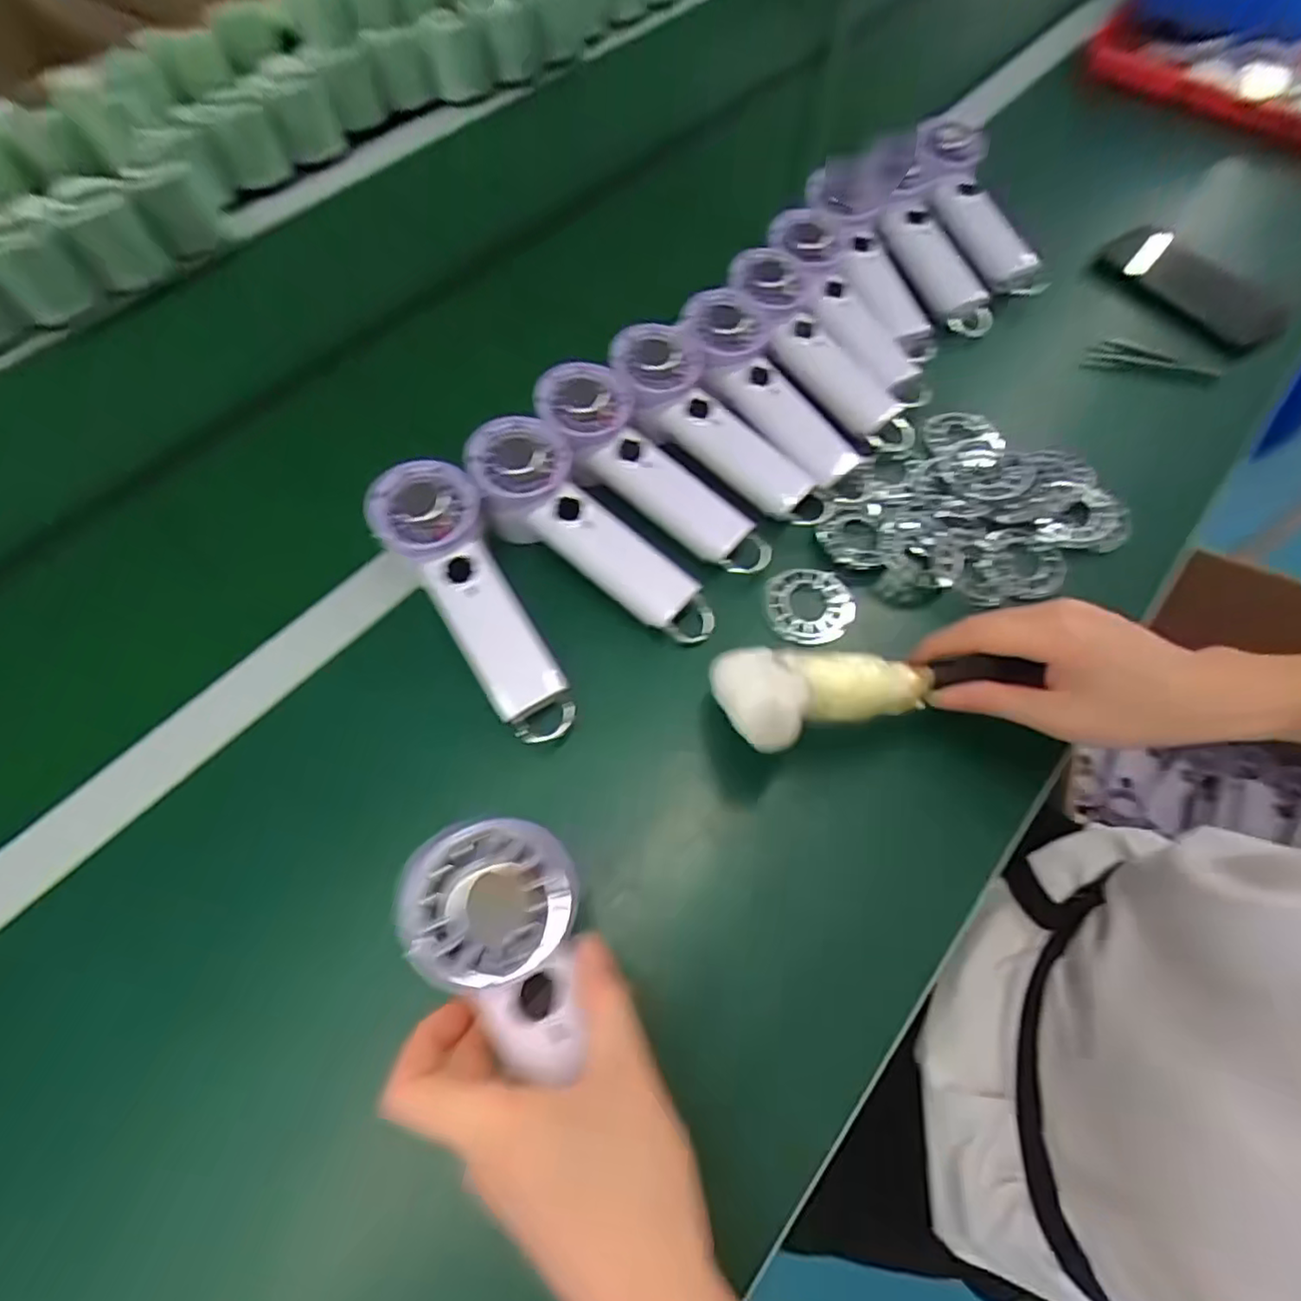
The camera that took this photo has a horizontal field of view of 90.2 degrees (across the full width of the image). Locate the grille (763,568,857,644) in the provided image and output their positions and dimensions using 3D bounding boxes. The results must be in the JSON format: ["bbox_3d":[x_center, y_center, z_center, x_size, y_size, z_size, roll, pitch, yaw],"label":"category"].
[{"bbox_3d":[0.109,-0.032,0.447,0.060,0.011,0.055,0,62,0],"label":"grille"}]

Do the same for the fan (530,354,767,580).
[{"bbox_3d":[0.001,-0.124,0.457,0.193,0.031,0.066,42,68,-3],"label":"fan"}]

